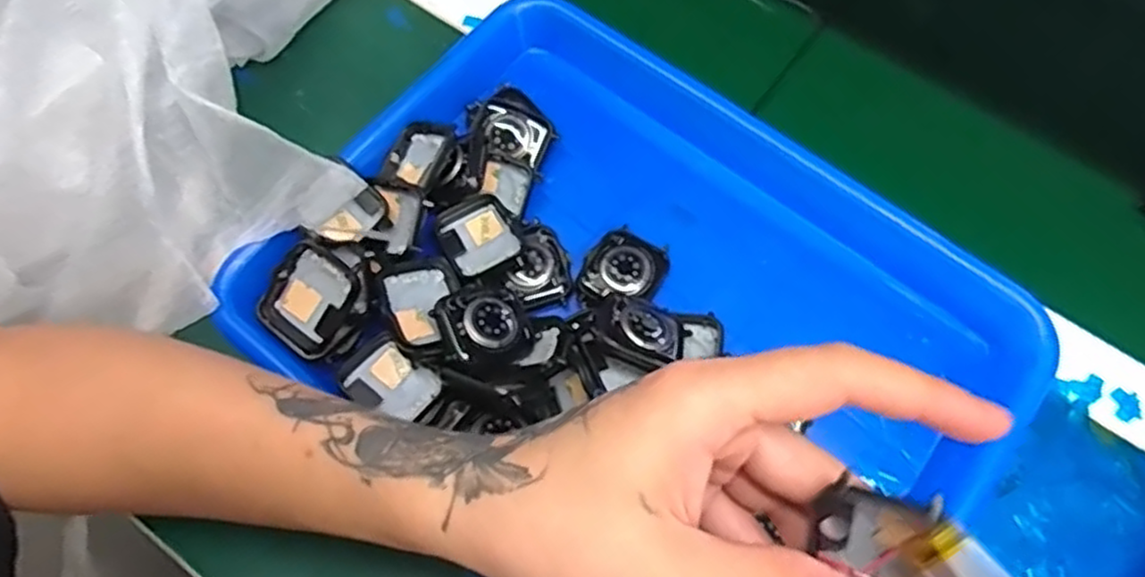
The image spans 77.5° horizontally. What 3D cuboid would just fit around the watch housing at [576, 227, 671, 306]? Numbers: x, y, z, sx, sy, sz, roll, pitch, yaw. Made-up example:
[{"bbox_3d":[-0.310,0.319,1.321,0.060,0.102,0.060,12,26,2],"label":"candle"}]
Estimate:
[{"bbox_3d":[0.025,-0.008,0.357,0.036,0.007,0.045,33,71,12],"label":"watch housing"}]

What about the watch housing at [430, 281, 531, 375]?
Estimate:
[{"bbox_3d":[-0.039,0.018,0.327,0.041,0.010,0.041,-33,92,-31],"label":"watch housing"}]

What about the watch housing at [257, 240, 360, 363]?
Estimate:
[{"bbox_3d":[-0.120,0.006,0.329,0.038,0.011,0.049,35,97,8],"label":"watch housing"}]

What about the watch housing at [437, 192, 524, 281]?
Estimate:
[{"bbox_3d":[-0.046,-0.025,0.354,0.035,0.013,0.041,-26,71,-11],"label":"watch housing"}]

